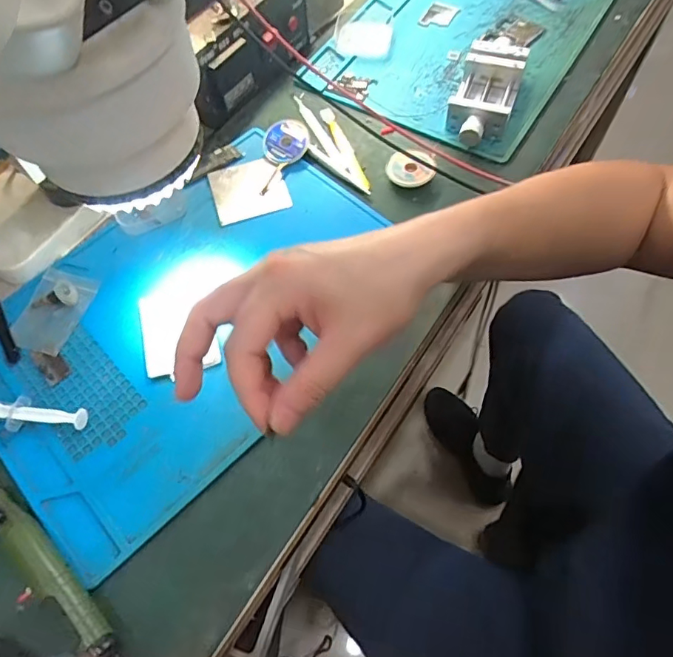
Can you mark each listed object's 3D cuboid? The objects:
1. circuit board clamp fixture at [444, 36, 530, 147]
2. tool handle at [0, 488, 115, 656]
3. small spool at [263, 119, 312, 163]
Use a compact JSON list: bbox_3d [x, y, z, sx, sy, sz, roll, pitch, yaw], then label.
[{"bbox_3d":[0.147,-0.232,0.490,0.058,0.036,0.136,17,65,12],"label":"circuit board clamp fixture"},{"bbox_3d":[-0.190,0.142,0.318,0.156,0.019,0.017,37,70,20],"label":"tool handle"},{"bbox_3d":[-0.050,-0.181,0.491,0.046,0.012,0.046,0,77,-1],"label":"small spool"}]

